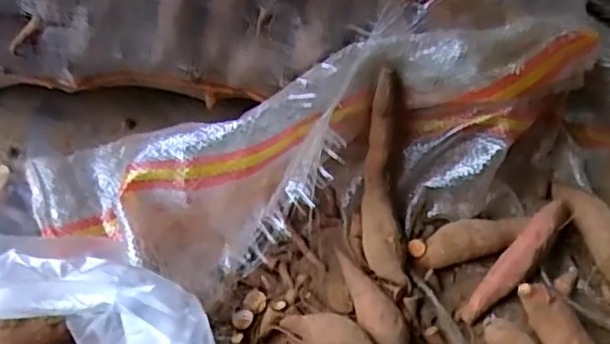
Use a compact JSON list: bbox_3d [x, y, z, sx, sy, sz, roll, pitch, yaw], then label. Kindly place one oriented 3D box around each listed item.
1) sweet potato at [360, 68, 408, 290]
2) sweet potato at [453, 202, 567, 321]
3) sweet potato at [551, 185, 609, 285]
[{"bbox_3d":[0.060,0.005,0.489,0.029,0.039,0.157,-1,90,-4],"label":"sweet potato"},{"bbox_3d":[0.164,0.071,0.490,0.024,0.019,0.119,41,86,16],"label":"sweet potato"},{"bbox_3d":[0.238,0.054,0.502,0.031,0.031,0.112,-22,66,-14],"label":"sweet potato"}]

